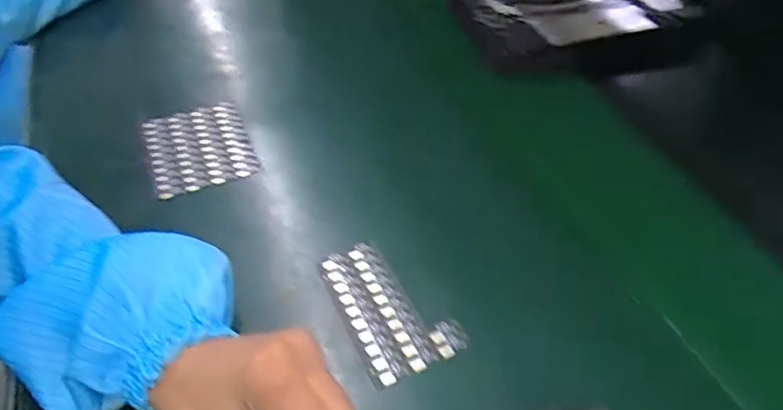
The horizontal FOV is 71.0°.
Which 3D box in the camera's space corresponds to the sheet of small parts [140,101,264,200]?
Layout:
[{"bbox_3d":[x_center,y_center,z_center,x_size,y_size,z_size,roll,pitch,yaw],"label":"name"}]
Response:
[{"bbox_3d":[-0.163,-0.050,0.468,0.083,0.007,0.101,-18,50,-17],"label":"sheet of small parts"}]

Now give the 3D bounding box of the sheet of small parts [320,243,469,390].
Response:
[{"bbox_3d":[-0.001,0.063,0.357,0.059,0.009,0.098,-19,50,-19],"label":"sheet of small parts"}]

